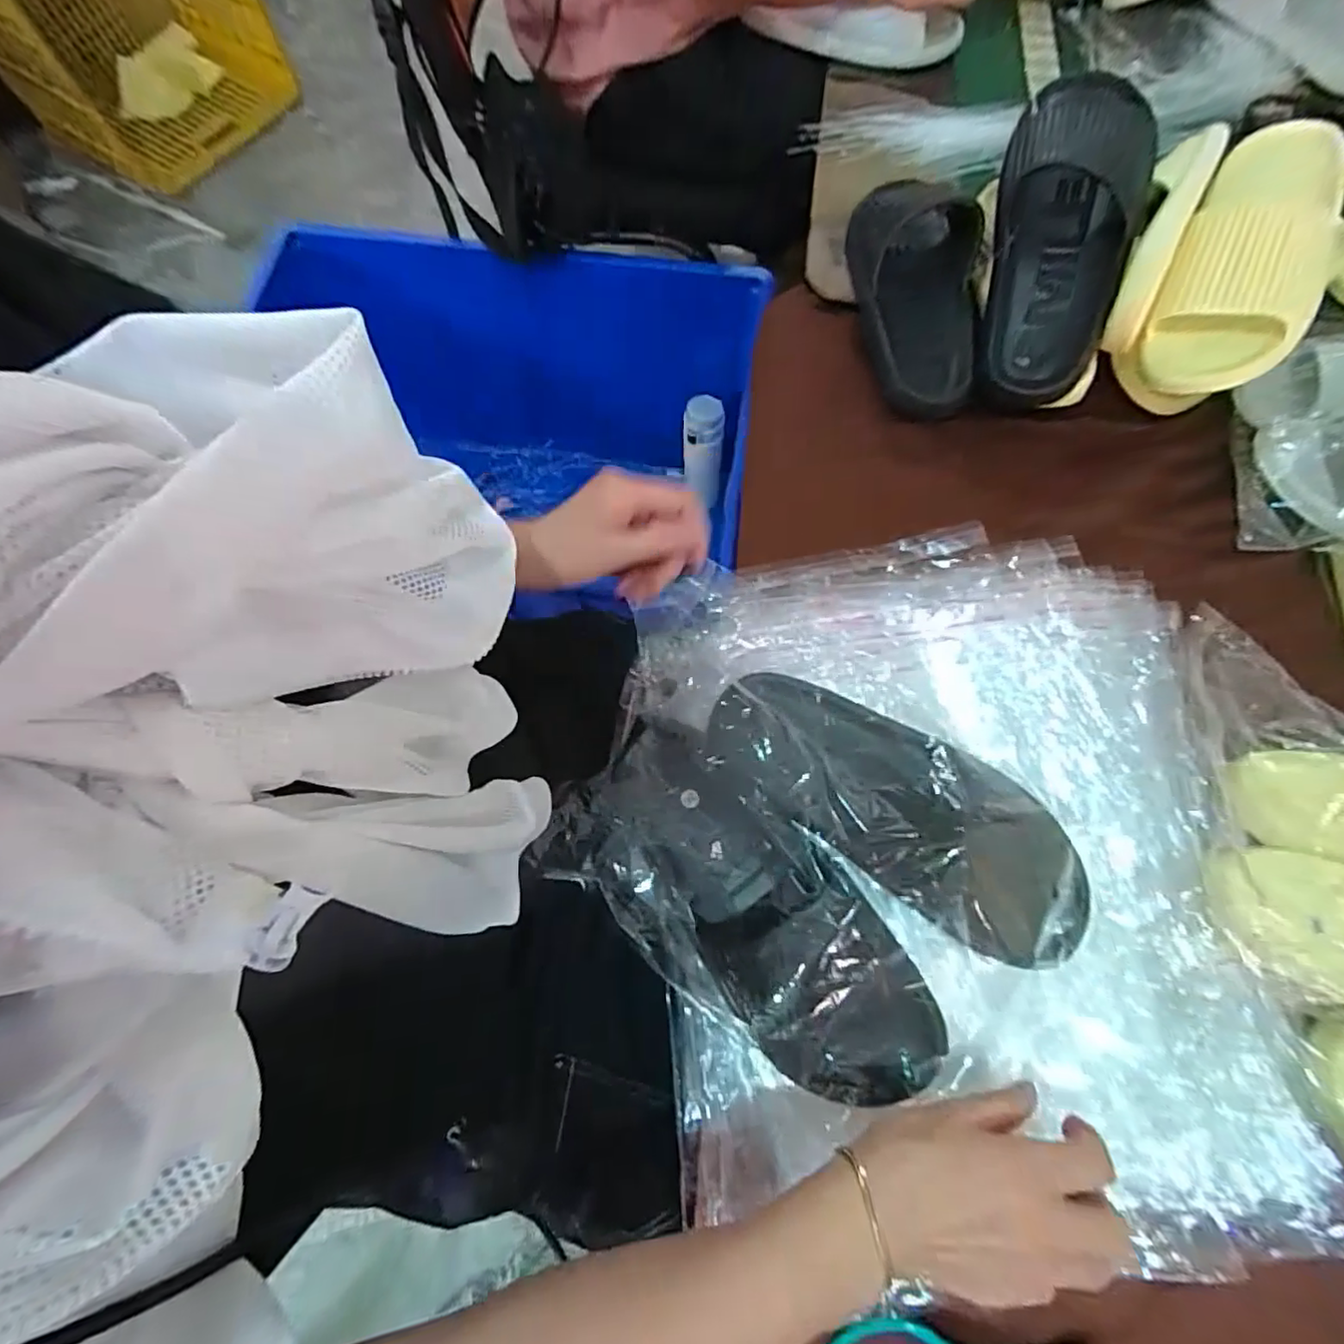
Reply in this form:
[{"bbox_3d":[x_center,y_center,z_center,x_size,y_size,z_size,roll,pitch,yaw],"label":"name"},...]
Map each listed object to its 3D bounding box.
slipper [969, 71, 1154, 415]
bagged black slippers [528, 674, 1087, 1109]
[{"bbox_3d":[0.328,-0.366,0.510,0.103,0.063,0.268,9,96,4],"label":"slipper"},{"bbox_3d":[0.087,0.124,0.383,0.296,0.074,0.208,37,77,11],"label":"bagged black slippers"}]

